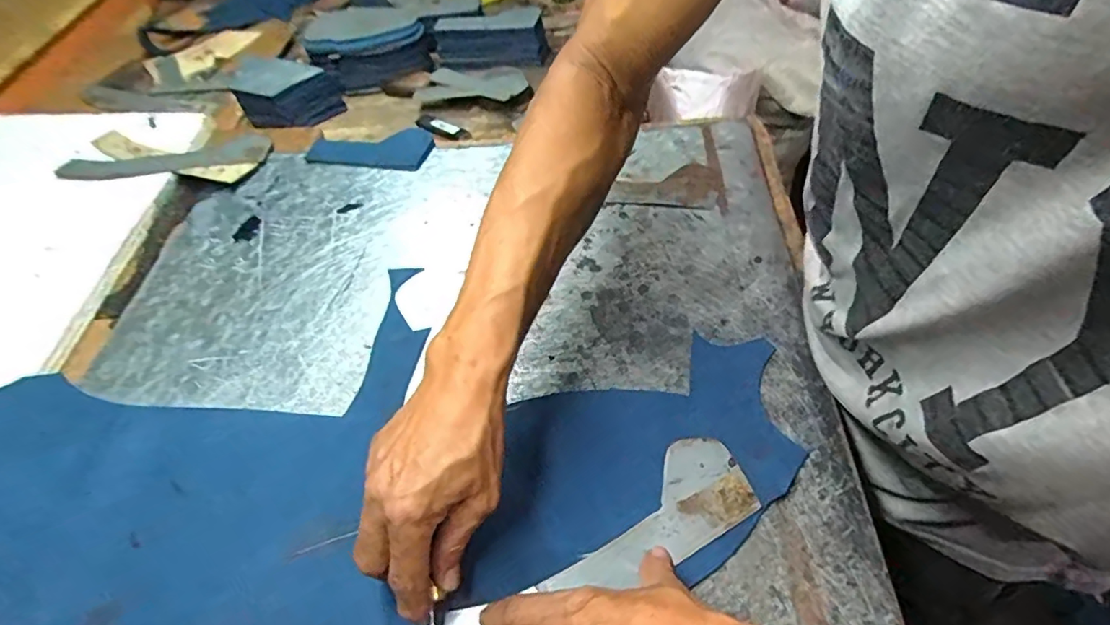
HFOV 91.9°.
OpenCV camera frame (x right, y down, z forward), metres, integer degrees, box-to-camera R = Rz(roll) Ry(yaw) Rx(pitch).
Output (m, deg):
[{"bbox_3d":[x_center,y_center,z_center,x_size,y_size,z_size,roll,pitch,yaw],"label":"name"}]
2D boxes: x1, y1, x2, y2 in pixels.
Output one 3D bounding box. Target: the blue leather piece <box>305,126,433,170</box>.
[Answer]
[{"bbox_3d":[-0.219,-0.204,0.649,0.148,0.004,0.086,7,54,11],"label":"blue leather piece"}]

